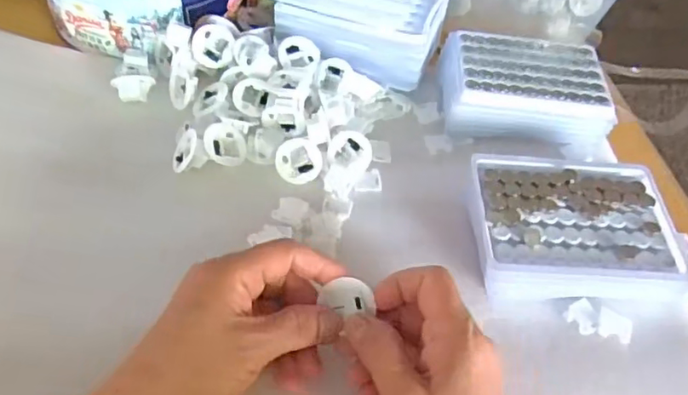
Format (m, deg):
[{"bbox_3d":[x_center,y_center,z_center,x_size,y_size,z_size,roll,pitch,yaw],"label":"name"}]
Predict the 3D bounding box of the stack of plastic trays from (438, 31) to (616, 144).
[{"bbox_3d":[0.148,-0.092,0.475,0.130,0.035,0.094,6,51,-2],"label":"stack of plastic trays"}]

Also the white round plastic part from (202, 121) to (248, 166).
[{"bbox_3d":[-0.085,-0.038,0.412,0.033,0.006,0.031,21,61,-34],"label":"white round plastic part"}]

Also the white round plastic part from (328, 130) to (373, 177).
[{"bbox_3d":[0.005,-0.032,0.417,0.032,0.006,0.030,29,95,19],"label":"white round plastic part"}]

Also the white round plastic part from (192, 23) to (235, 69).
[{"bbox_3d":[-0.104,-0.121,0.459,0.032,0.033,0.021,-3,14,-8],"label":"white round plastic part"}]

